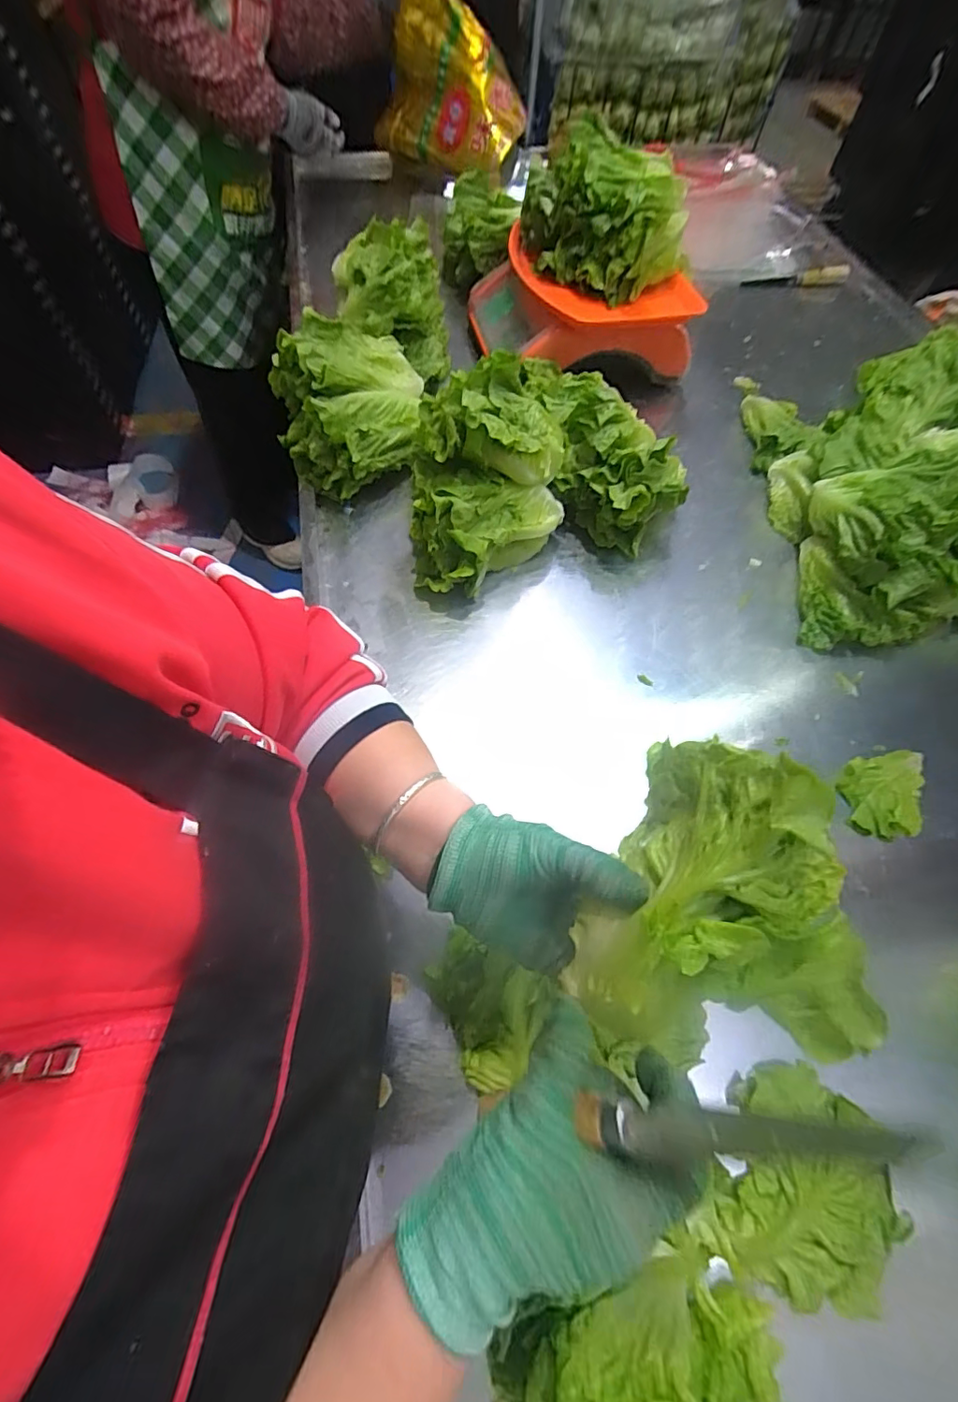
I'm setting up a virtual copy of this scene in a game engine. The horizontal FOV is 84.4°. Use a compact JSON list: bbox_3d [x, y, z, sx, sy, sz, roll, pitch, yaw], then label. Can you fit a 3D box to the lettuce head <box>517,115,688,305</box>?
[{"bbox_3d":[0.162,-0.668,0.720,0.224,0.120,0.155,38,66,17],"label":"lettuce head"}]

